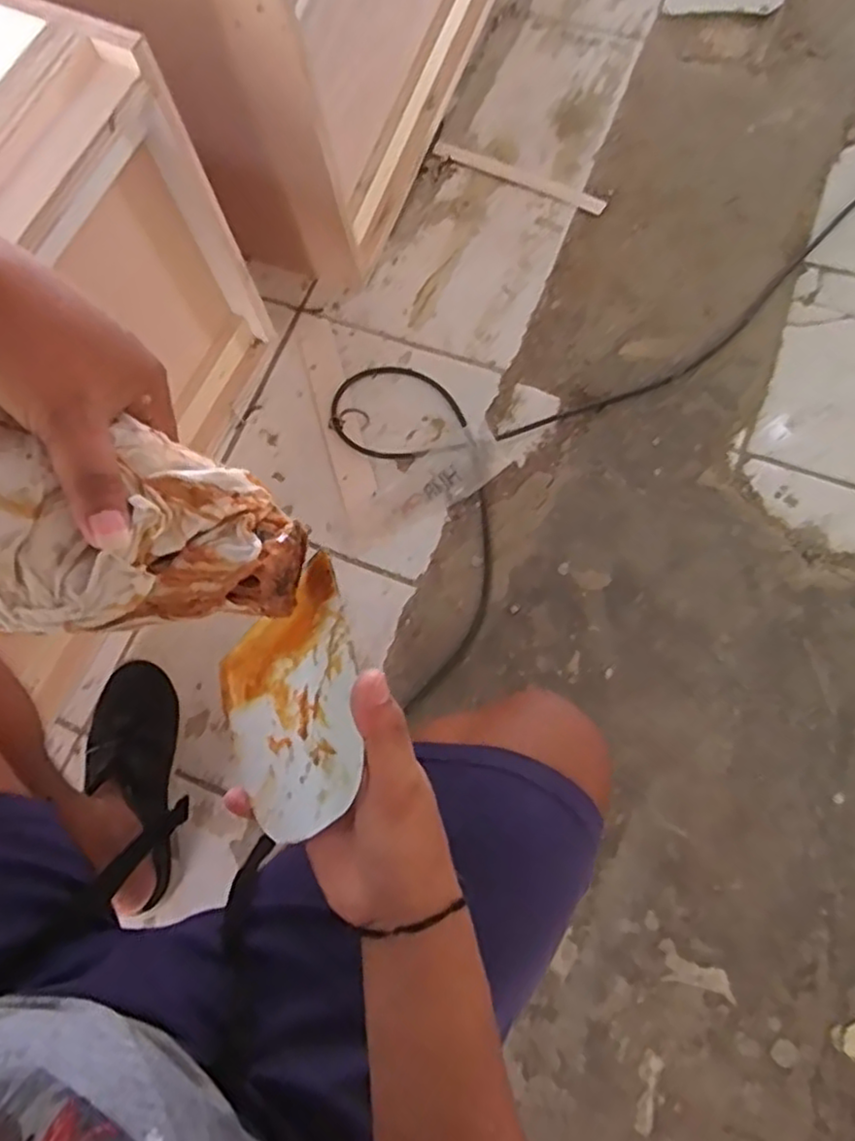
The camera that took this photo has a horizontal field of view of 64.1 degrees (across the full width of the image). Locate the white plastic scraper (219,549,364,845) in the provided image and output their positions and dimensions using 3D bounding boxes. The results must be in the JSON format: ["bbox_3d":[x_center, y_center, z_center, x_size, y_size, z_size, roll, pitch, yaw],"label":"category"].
[{"bbox_3d":[-0.073,0.075,0.356,0.005,0.138,0.114,1,61,-38],"label":"white plastic scraper"}]

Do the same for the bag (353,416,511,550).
[{"bbox_3d":[-0.001,-0.103,0.836,0.211,0.024,0.074,-32,75,-7],"label":"bag"}]

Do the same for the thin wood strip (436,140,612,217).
[{"bbox_3d":[0.131,-0.563,0.976,0.258,0.006,0.026,25,76,9],"label":"thin wood strip"}]

